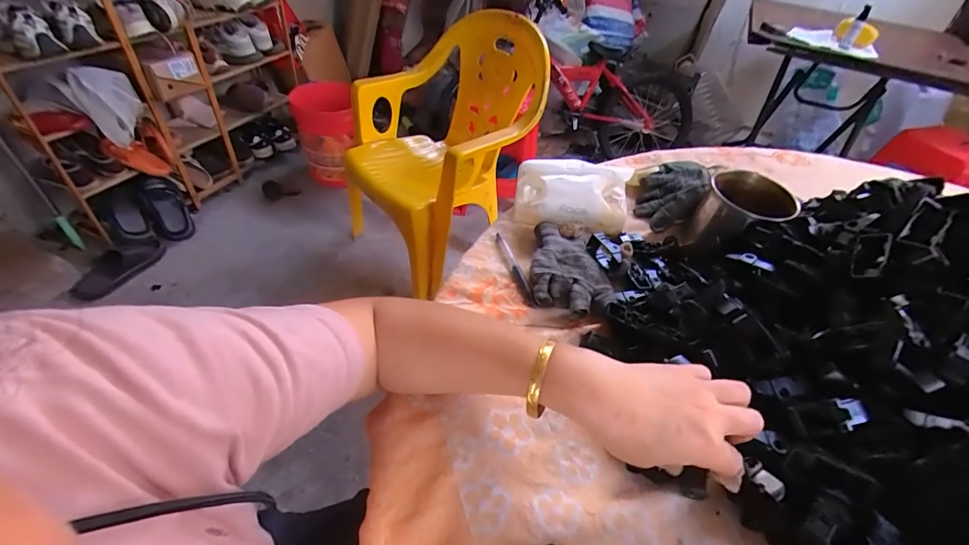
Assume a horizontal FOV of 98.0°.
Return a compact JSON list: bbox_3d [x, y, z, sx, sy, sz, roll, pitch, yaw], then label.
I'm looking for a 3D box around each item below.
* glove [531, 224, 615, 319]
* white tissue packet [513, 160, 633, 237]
[{"bbox_3d":[0.095,-0.008,0.486,0.085,0.023,0.137,1,43,-3],"label":"glove"},{"bbox_3d":[0.115,-0.101,0.565,0.143,0.055,0.091,6,78,0],"label":"white tissue packet"}]

